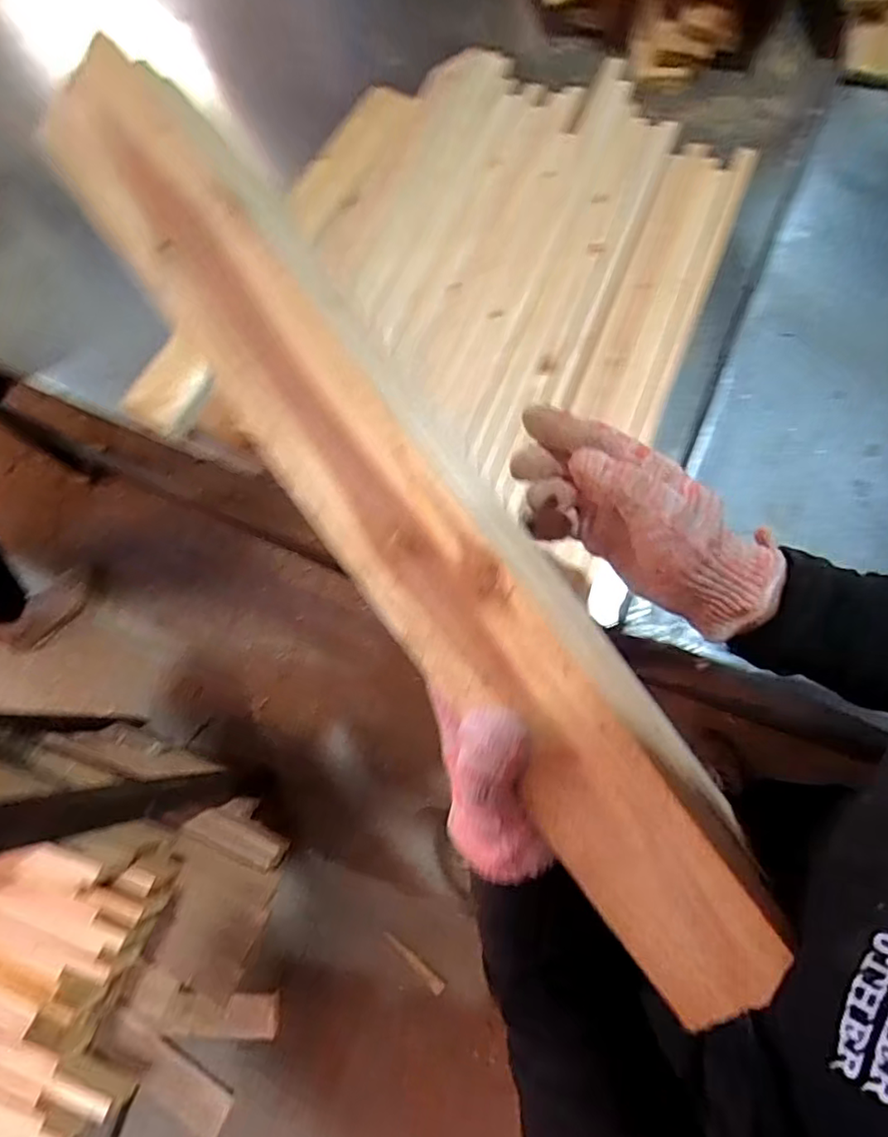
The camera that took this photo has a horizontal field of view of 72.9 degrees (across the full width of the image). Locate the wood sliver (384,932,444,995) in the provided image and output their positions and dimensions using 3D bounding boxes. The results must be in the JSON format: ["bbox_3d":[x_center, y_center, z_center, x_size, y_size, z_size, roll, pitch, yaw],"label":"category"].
[{"bbox_3d":[-0.057,0.731,1.119,0.138,0.007,0.026,39,90,15],"label":"wood sliver"}]

